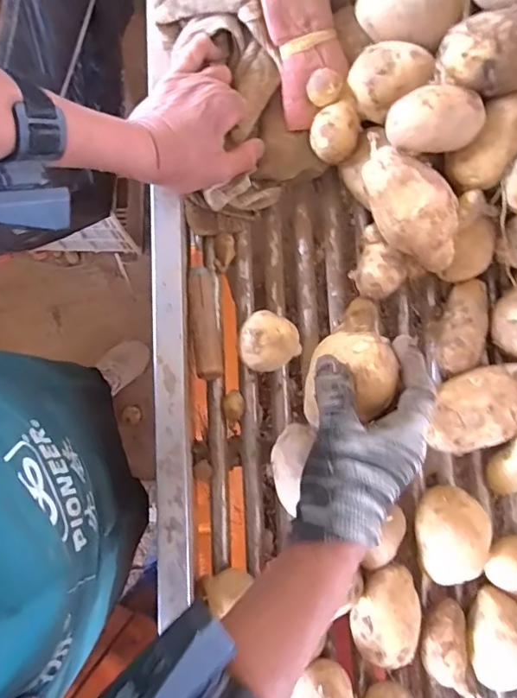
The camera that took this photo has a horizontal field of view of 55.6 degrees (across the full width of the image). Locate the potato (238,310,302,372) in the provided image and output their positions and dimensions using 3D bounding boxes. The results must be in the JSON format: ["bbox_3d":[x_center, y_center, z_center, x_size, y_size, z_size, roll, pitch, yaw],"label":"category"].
[{"bbox_3d":[0.007,-0.005,0.450,0.053,0.043,0.051,0,79,-1],"label":"potato"}]

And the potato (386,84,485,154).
[{"bbox_3d":[0.140,-0.183,0.389,0.069,0.038,0.041,-8,80,-3],"label":"potato"}]

